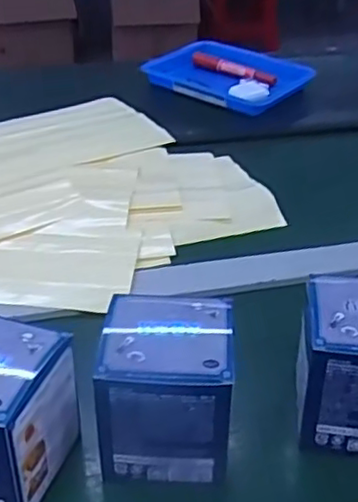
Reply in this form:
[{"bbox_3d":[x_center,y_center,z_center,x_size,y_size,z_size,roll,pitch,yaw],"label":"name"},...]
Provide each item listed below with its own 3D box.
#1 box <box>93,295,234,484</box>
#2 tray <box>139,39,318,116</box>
[{"bbox_3d":[-0.010,0.087,0.415,0.084,0.091,0.077,2,32,0],"label":"box"},{"bbox_3d":[0.076,-0.269,0.985,0.231,0.033,0.199,25,39,32],"label":"tray"}]

